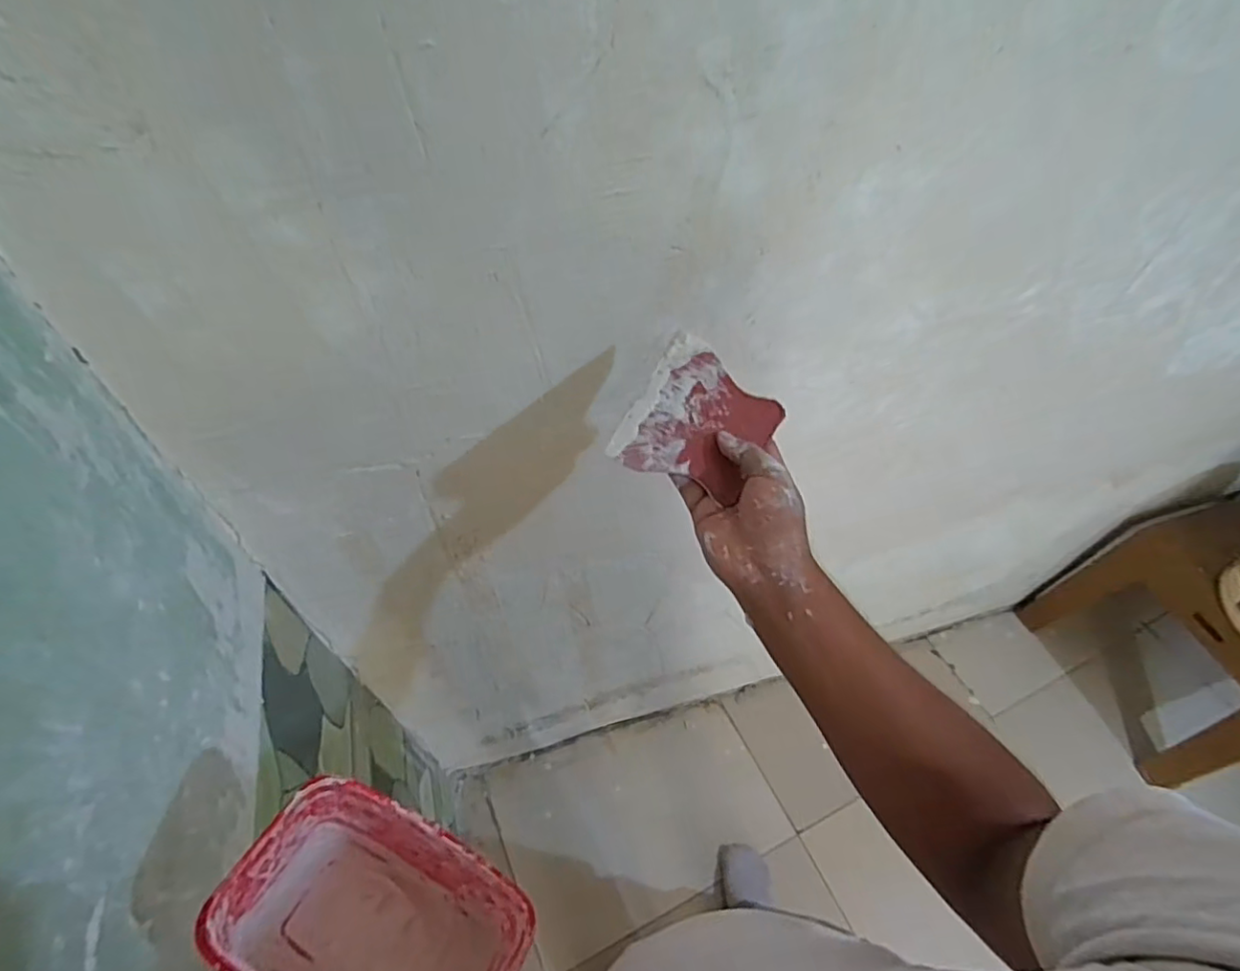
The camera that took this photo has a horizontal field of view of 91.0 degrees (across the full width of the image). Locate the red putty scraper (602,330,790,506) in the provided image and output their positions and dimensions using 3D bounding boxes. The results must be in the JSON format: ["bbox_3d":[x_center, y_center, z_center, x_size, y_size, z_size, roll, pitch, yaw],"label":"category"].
[{"bbox_3d":[0.063,-0.048,0.475,0.102,0.006,0.114,31,76,0],"label":"red putty scraper"}]

